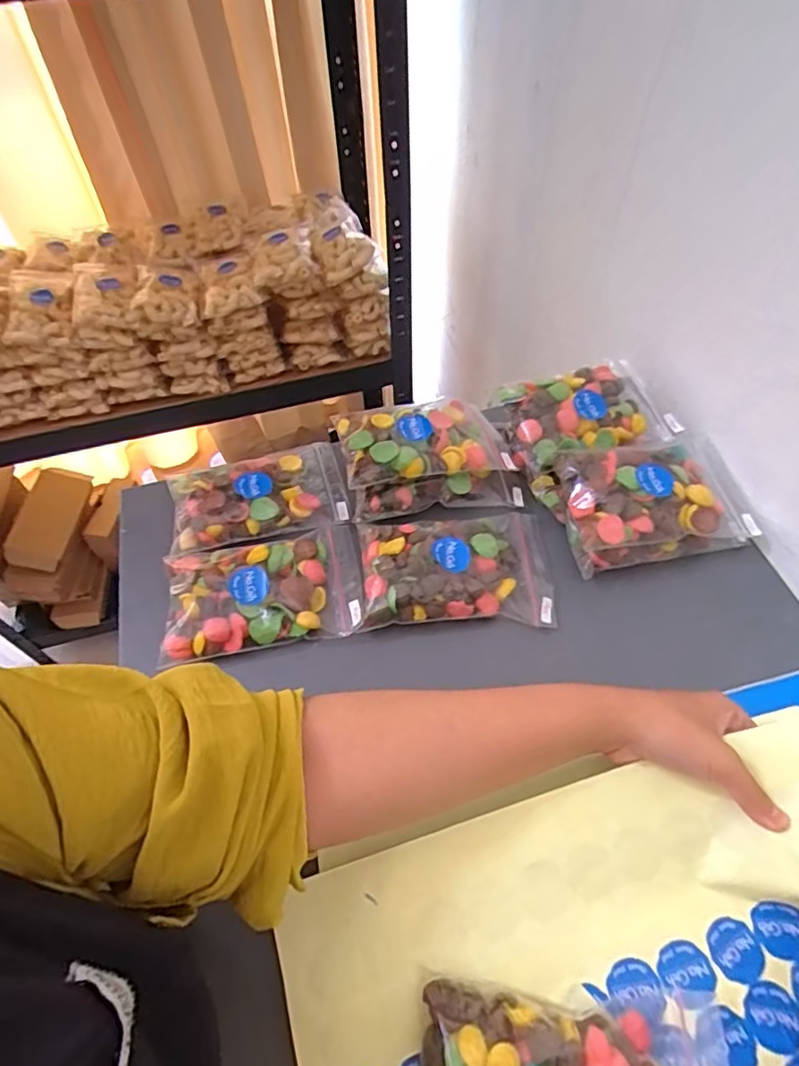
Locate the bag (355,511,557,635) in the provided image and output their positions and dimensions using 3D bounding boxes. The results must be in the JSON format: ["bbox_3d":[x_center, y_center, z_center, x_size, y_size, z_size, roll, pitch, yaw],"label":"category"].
[{"bbox_3d":[0.040,0.022,0.448,0.147,0.021,0.095,-2,55,0],"label":"bag"}]

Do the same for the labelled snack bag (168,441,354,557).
[{"bbox_3d":[-0.122,-0.035,0.507,0.140,0.027,0.105,-15,56,-8],"label":"labelled snack bag"}]

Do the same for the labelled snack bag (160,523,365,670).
[{"bbox_3d":[-0.104,0.042,0.447,0.147,0.021,0.093,-10,55,-5],"label":"labelled snack bag"}]

